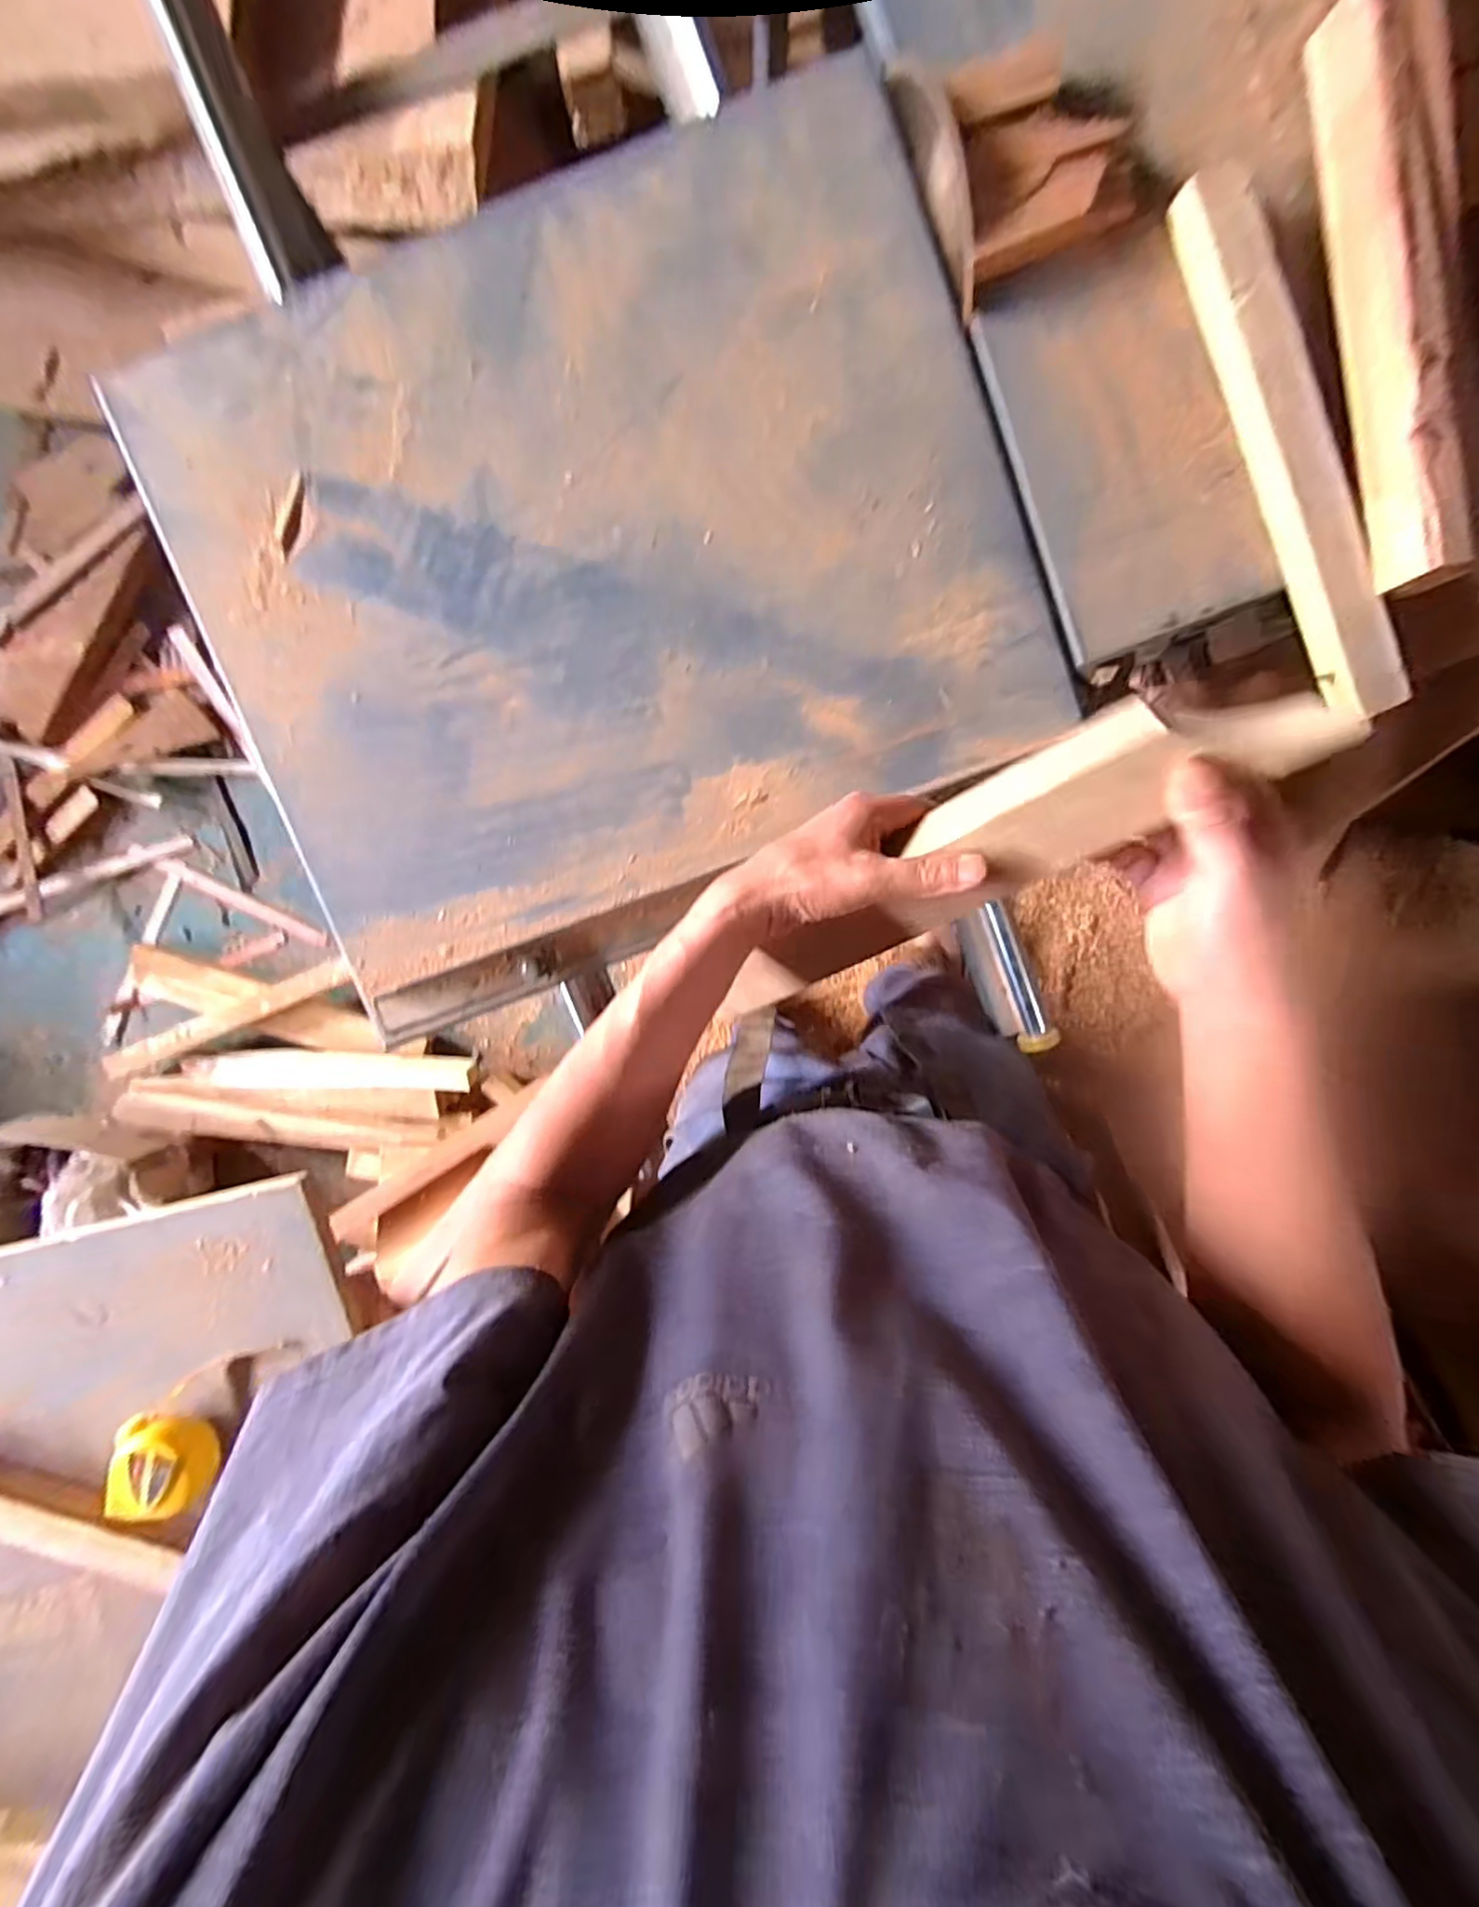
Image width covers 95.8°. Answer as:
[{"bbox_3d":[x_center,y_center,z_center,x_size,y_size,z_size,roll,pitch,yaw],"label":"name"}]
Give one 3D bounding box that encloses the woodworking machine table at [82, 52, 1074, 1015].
[{"bbox_3d":[-0.108,-0.336,0.593,0.711,0.022,0.598,-22,95,2],"label":"woodworking machine table"}]

